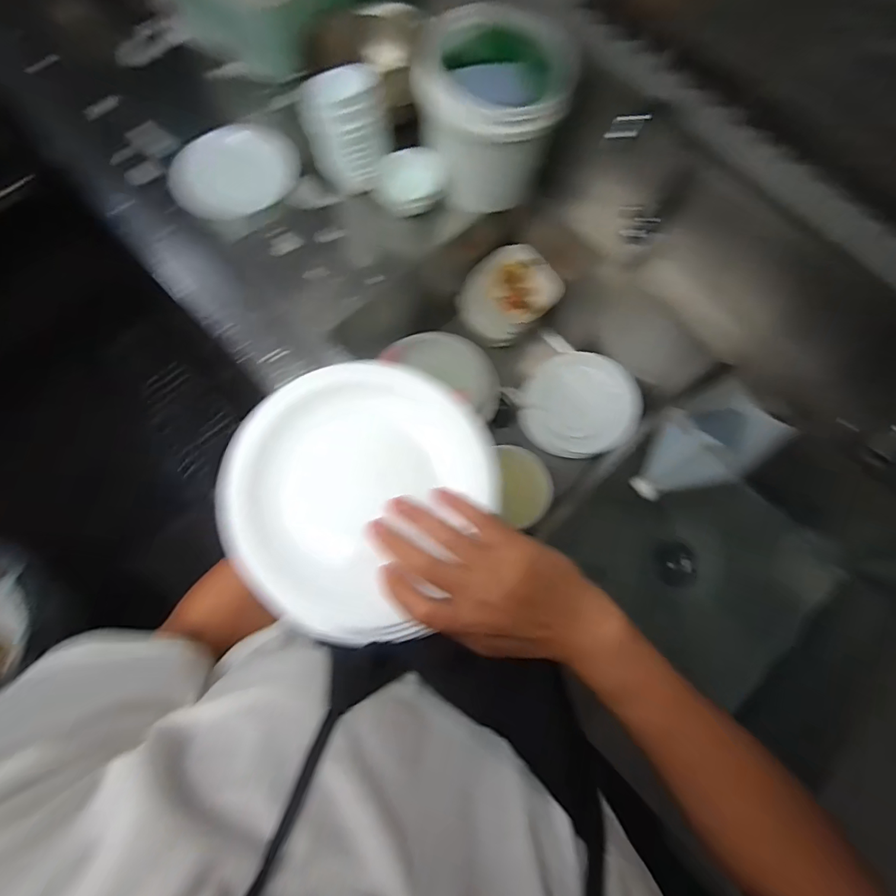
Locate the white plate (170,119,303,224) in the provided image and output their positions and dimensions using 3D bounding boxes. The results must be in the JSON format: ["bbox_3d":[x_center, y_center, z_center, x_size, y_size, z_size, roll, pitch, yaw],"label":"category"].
[{"bbox_3d":[-0.372,-0.485,0.809,0.213,0.023,0.176,-39,79,-11],"label":"white plate"}]

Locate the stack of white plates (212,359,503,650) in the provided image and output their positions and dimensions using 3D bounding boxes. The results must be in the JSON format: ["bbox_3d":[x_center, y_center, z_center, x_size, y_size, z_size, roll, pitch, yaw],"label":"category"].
[{"bbox_3d":[-0.065,0.031,0.345,0.185,0.039,0.194,20,76,4],"label":"stack of white plates"}]

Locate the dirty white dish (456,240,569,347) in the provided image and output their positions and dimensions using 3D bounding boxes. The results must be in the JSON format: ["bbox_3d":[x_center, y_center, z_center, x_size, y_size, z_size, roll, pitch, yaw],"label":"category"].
[{"bbox_3d":[0.135,-0.332,1.009,0.188,0.085,0.157,-41,80,-11],"label":"dirty white dish"}]

